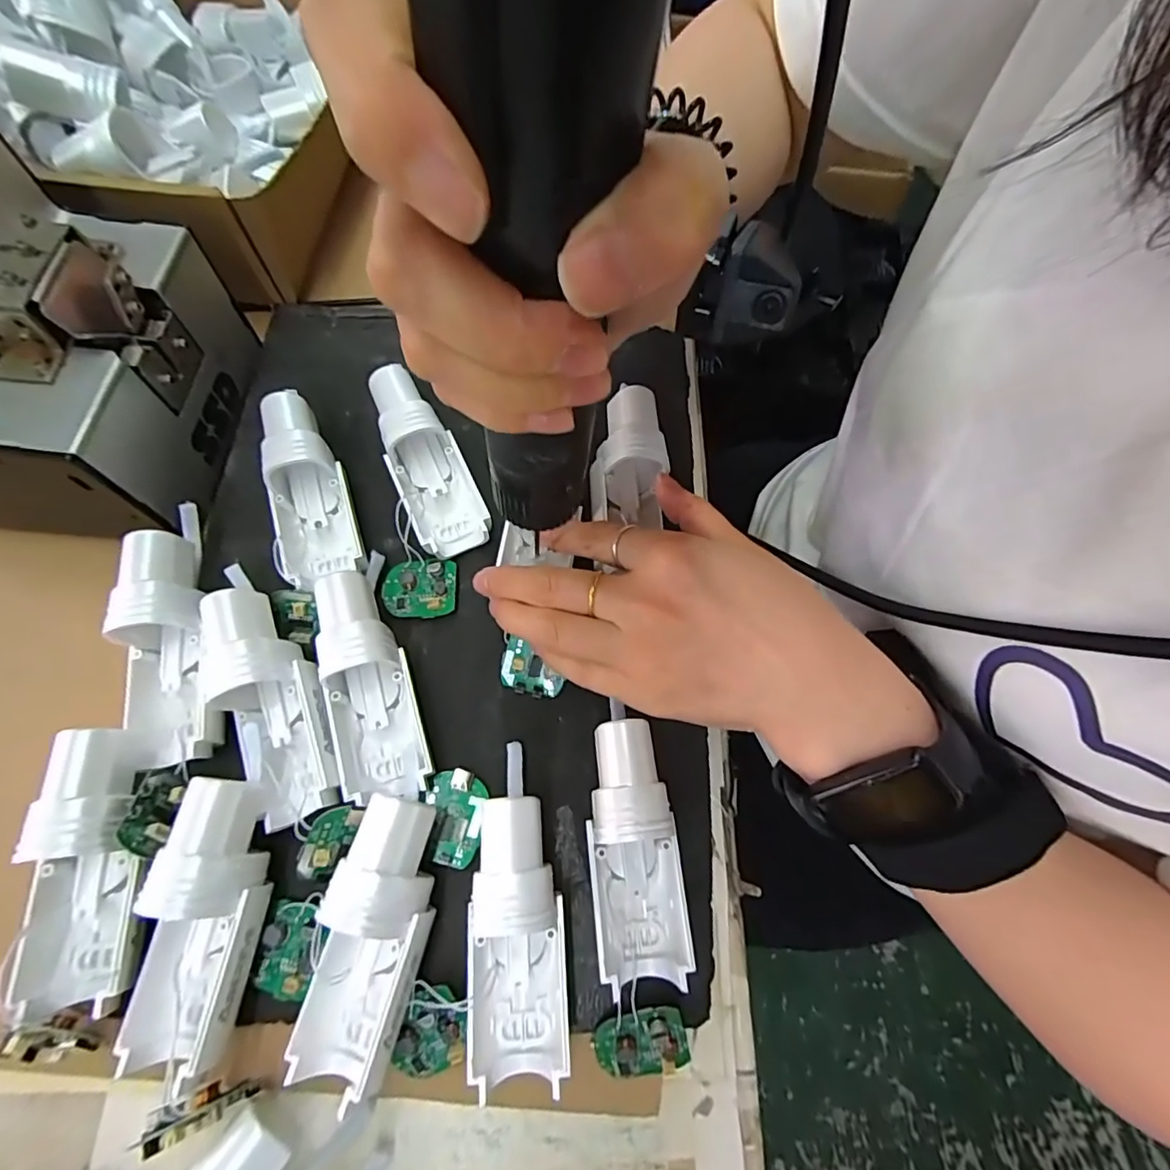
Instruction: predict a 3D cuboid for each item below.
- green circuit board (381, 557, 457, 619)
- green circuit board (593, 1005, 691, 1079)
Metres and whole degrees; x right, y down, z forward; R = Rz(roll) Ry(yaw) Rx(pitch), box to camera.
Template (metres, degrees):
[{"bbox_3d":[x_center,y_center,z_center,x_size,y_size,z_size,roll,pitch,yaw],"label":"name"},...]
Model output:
[{"bbox_3d":[-0.078,0.001,0.261,0.034,0.007,0.028,-2,68,-4],"label":"green circuit board"},{"bbox_3d":[0.021,0.170,0.203,0.034,0.006,0.029,-3,103,-1],"label":"green circuit board"}]

